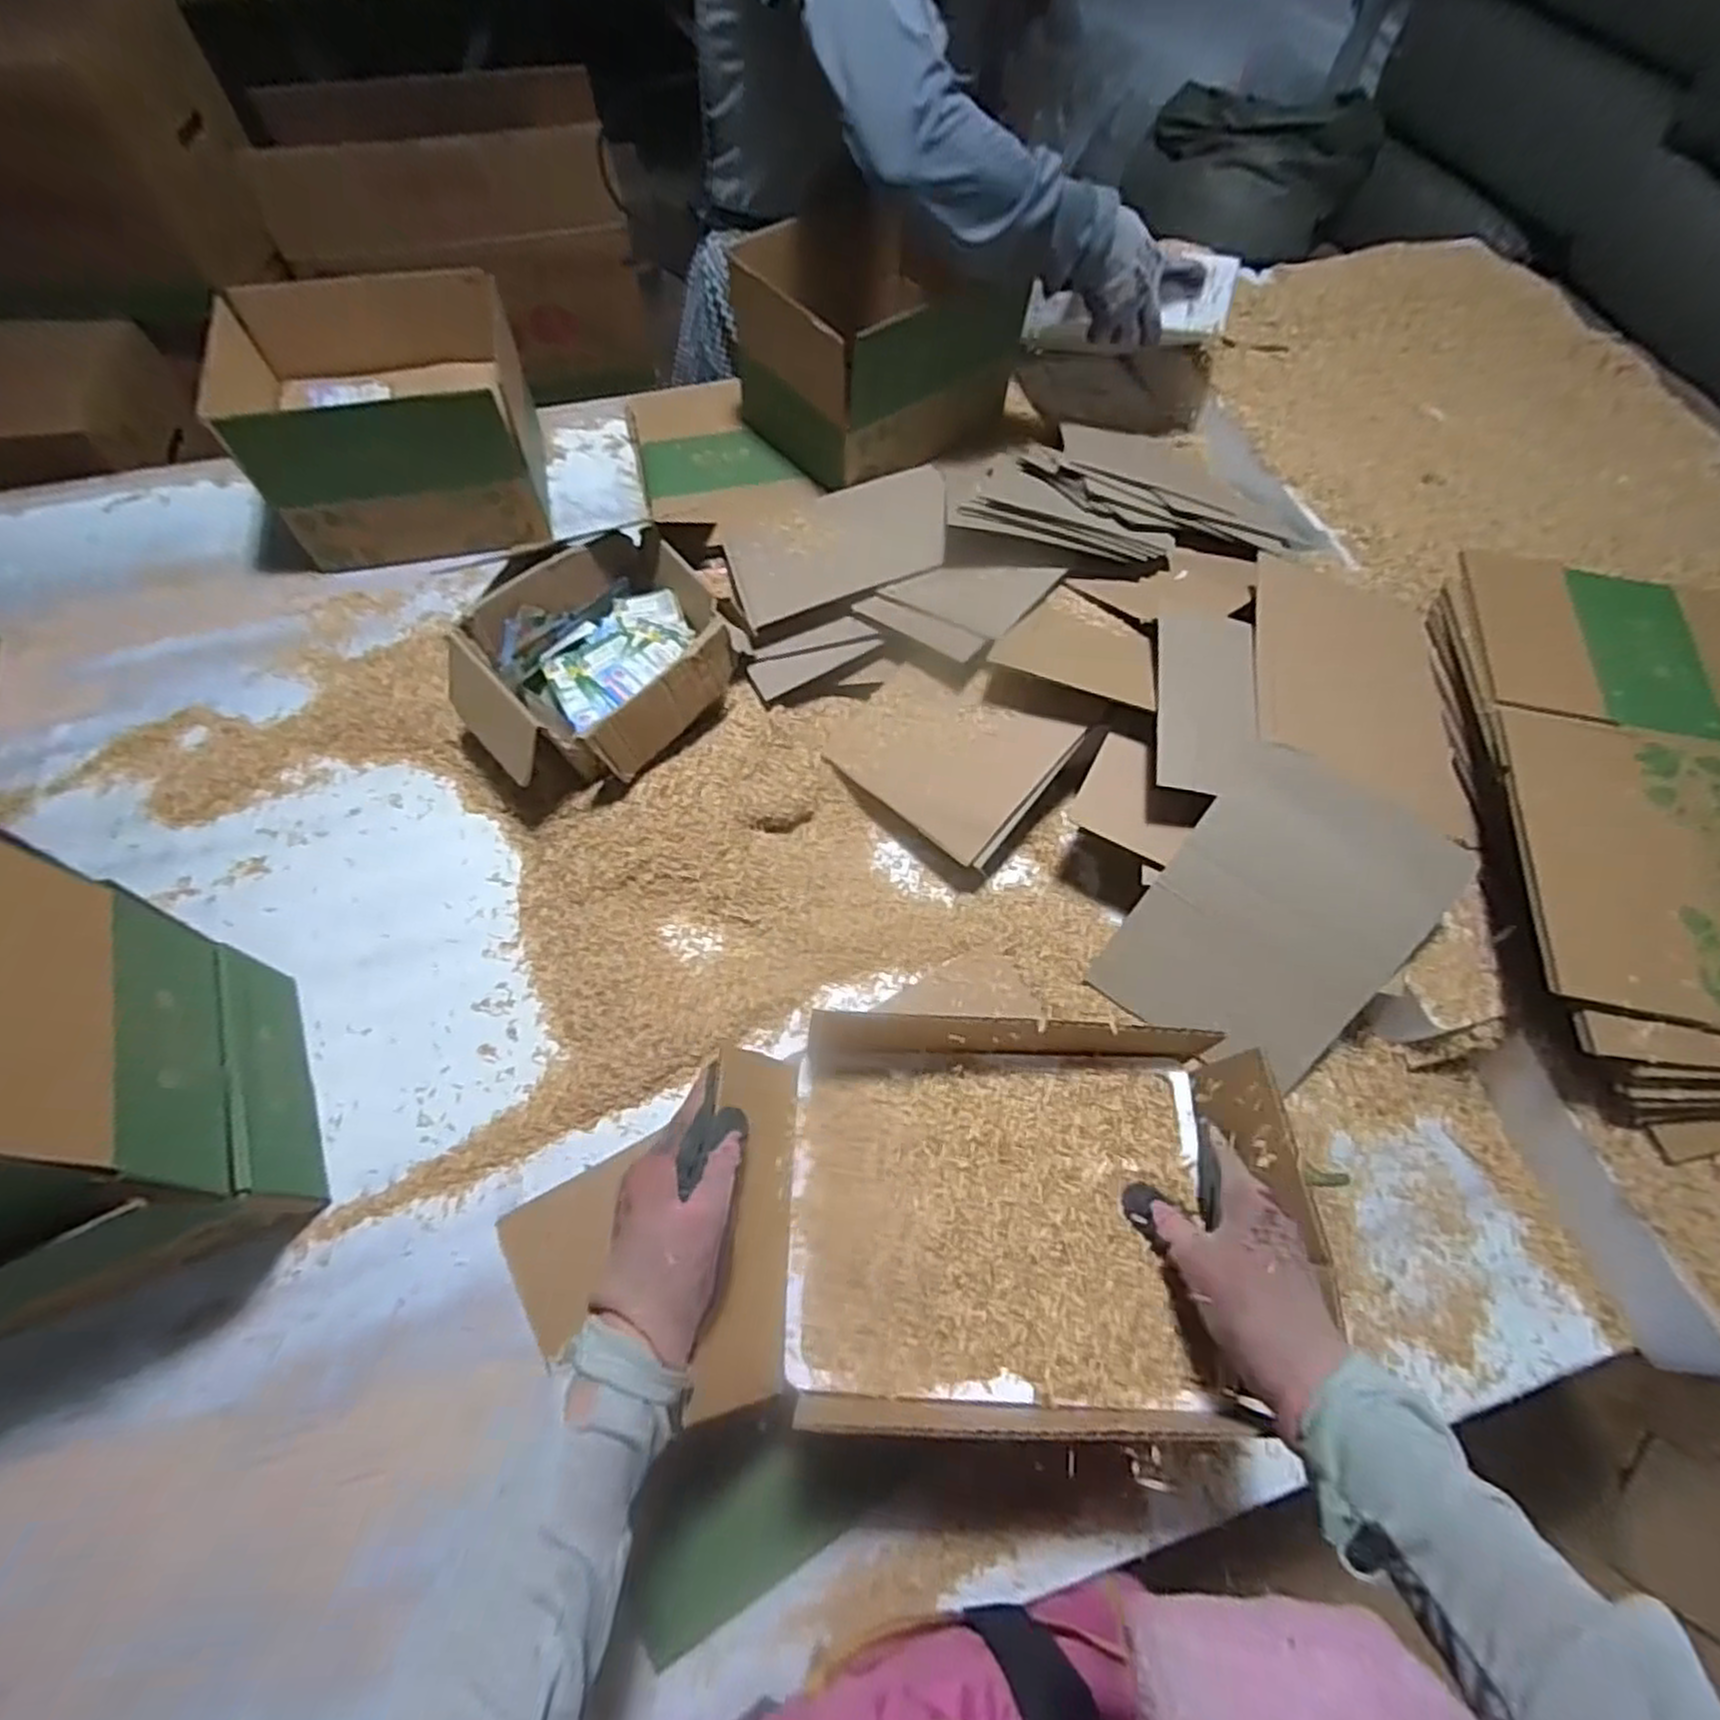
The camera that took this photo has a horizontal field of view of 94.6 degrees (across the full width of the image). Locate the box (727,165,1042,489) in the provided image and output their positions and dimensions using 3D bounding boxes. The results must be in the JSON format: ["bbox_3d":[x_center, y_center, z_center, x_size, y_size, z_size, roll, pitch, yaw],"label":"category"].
[{"bbox_3d":[0.023,-0.569,0.863,0.264,0.182,0.205,-31,68,-17],"label":"box"}]

